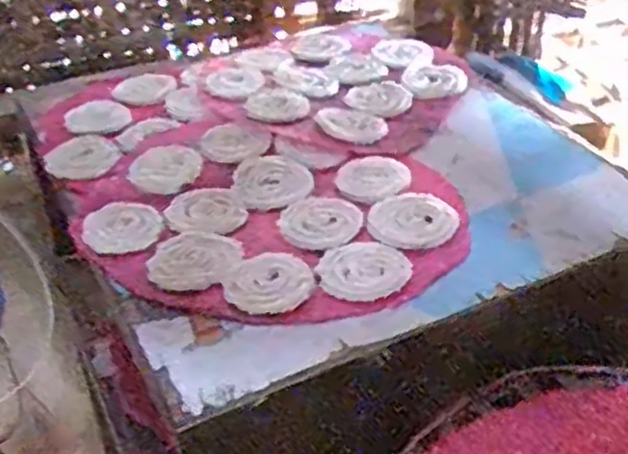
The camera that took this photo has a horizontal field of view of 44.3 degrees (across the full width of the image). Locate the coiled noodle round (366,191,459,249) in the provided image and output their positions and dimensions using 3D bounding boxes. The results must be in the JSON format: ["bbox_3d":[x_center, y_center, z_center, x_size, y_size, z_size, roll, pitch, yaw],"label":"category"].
[{"bbox_3d":[0.093,-0.009,0.729,0.082,0.011,0.079,-1,36,1],"label":"coiled noodle round"}]

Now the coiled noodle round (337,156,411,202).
[{"bbox_3d":[0.062,-0.051,0.797,0.069,0.011,0.079,24,43,31],"label":"coiled noodle round"}]

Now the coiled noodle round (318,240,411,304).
[{"bbox_3d":[0.043,0.035,0.673,0.079,0.006,0.068,-7,36,-7],"label":"coiled noodle round"}]

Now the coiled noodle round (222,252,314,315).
[{"bbox_3d":[-0.037,0.048,0.660,0.078,0.009,0.066,-16,38,-18],"label":"coiled noodle round"}]

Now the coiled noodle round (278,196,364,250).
[{"bbox_3d":[0.005,-0.008,0.737,0.077,0.007,0.085,-5,36,-4],"label":"coiled noodle round"}]

